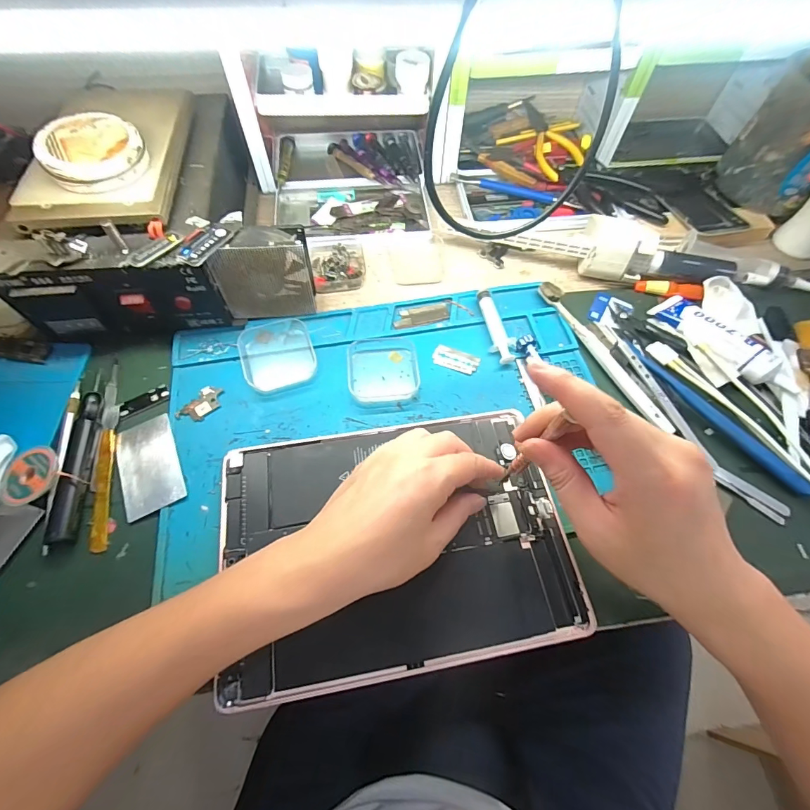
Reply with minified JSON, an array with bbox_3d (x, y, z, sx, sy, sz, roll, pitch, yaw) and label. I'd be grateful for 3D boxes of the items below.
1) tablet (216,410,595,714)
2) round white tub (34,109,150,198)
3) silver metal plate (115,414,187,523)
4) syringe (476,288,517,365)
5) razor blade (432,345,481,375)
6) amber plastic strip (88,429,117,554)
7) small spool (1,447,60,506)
[{"bbox_3d":[-0.006,0.096,0.294,0.247,0.009,0.175,-9,63,-6],"label":"tablet"},{"bbox_3d":[-0.252,-0.206,0.322,0.072,0.027,0.070,0,63,-1],"label":"round white tub"},{"bbox_3d":[-0.205,0.047,0.317,0.045,0.004,0.080,-24,65,-12],"label":"silver metal plate"},{"bbox_3d":[0.089,-0.076,0.381,0.025,0.013,0.079,-6,63,-4],"label":"syringe"},{"bbox_3d":[0.048,-0.043,0.371,0.042,0.004,0.022,21,64,9],"label":"razor blade"},{"bbox_3d":[-0.235,0.064,0.307,0.013,0.005,0.097,-12,64,-7],"label":"amber plastic strip"},{"bbox_3d":[-0.290,0.054,0.306,0.044,0.012,0.042,0,63,-1],"label":"small spool"}]

